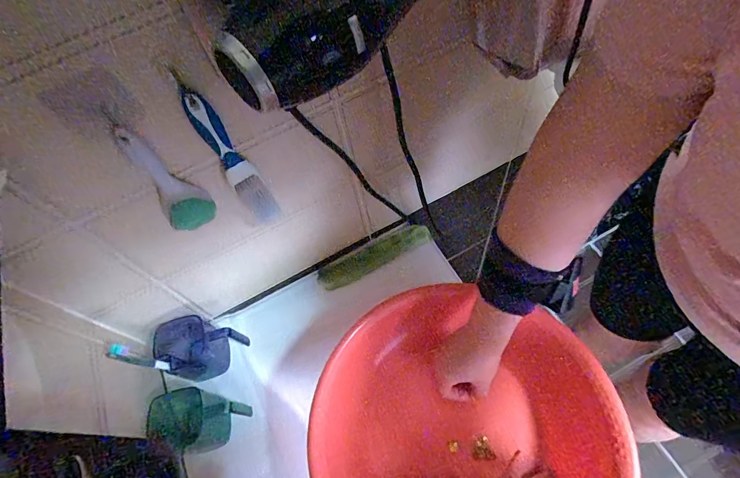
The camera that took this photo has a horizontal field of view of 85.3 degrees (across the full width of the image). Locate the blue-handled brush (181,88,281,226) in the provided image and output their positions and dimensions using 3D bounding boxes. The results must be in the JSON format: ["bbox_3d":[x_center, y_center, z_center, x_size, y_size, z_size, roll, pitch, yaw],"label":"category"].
[{"bbox_3d":[-0.147,-0.082,0.452,0.038,0.223,0.013,-29,62,-8],"label":"blue-handled brush"}]

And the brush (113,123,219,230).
[{"bbox_3d":[-0.207,-0.059,0.412,0.048,0.140,0.026,-31,62,-10],"label":"brush"}]

